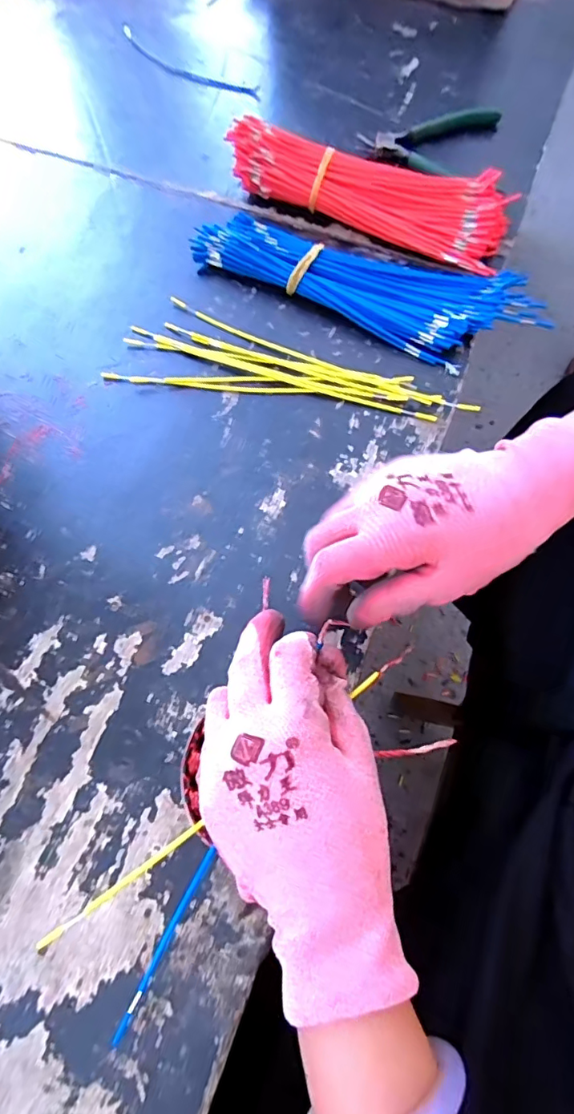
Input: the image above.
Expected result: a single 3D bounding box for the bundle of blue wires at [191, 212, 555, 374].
[{"bbox_3d":[0.058,-0.218,0.421,0.283,0.026,0.095,14,68,5],"label":"bundle of blue wires"}]

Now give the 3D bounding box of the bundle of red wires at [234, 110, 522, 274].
[{"bbox_3d":[0.073,-0.325,0.457,0.253,0.045,0.076,24,69,8],"label":"bundle of red wires"}]

